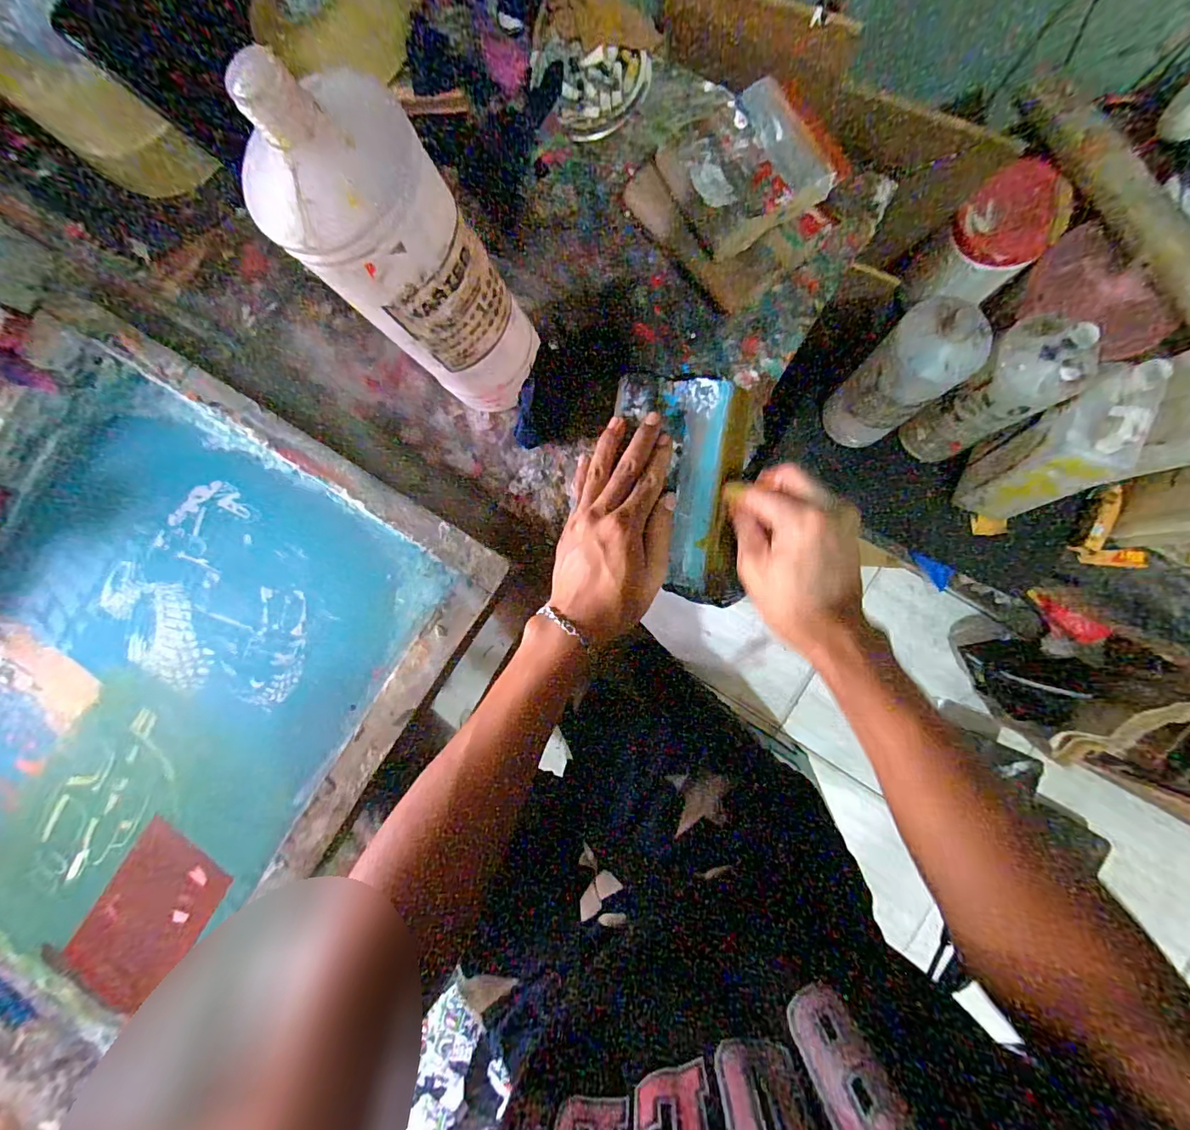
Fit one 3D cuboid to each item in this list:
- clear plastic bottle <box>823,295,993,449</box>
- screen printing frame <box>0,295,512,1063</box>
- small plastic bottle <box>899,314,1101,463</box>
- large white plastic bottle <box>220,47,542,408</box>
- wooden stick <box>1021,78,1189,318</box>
[{"bbox_3d":[0.327,-0.199,0.549,0.072,0.203,0.082,-38,83,3],"label":"clear plastic bottle"},{"bbox_3d":[-0.392,0.109,0.414,0.448,0.047,0.524,31,90,7],"label":"screen printing frame"},{"bbox_3d":[0.409,-0.174,0.528,0.079,0.208,0.063,44,92,7],"label":"small plastic bottle"},{"bbox_3d":[-0.101,-0.166,0.288,0.083,0.202,0.078,40,91,7],"label":"large white plastic bottle"},{"bbox_3d":[0.511,-0.338,0.470,0.034,0.035,0.293,-34,84,3],"label":"wooden stick"}]

